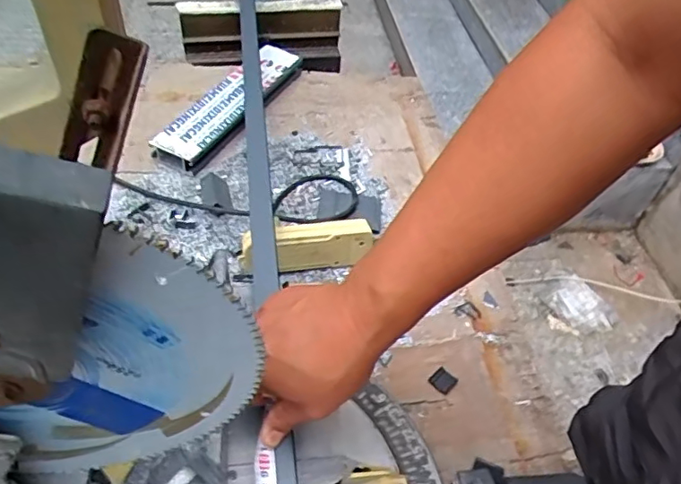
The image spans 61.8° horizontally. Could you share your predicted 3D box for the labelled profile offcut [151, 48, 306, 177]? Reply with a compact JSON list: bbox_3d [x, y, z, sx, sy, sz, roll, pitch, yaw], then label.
[{"bbox_3d":[-0.175,-0.237,0.946,0.096,0.035,0.351,23,49,14],"label":"labelled profile offcut"}]

